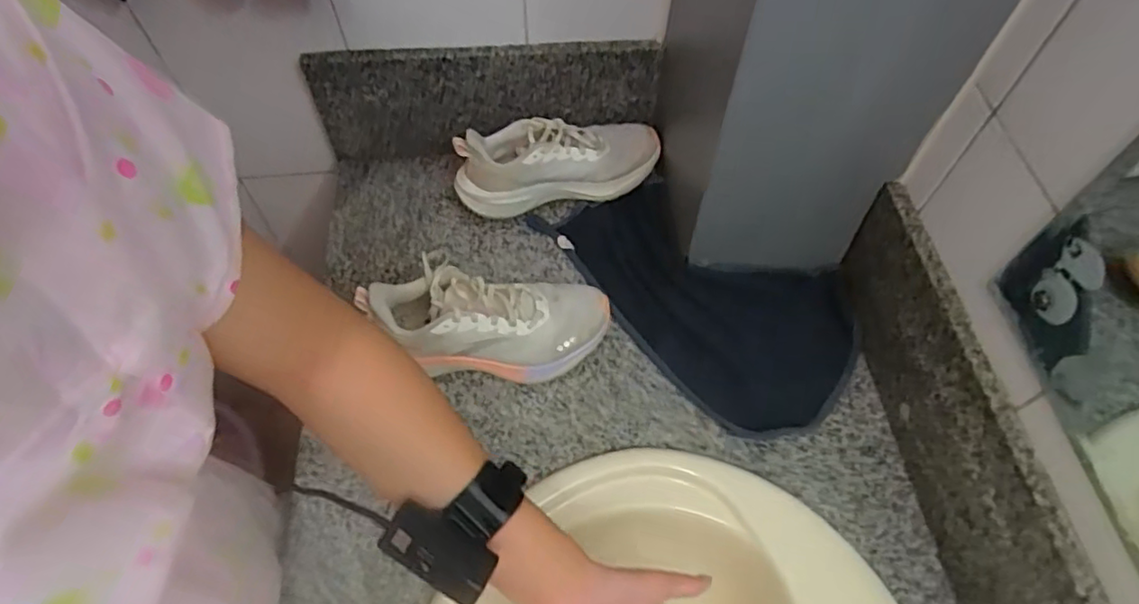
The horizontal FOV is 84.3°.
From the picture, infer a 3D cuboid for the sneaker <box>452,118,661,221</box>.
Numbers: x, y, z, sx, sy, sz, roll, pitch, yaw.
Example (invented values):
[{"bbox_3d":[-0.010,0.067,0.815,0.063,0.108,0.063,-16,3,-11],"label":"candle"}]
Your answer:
[{"bbox_3d":[-0.014,-0.168,0.753,0.244,0.090,0.088,-11,59,-8],"label":"sneaker"}]

